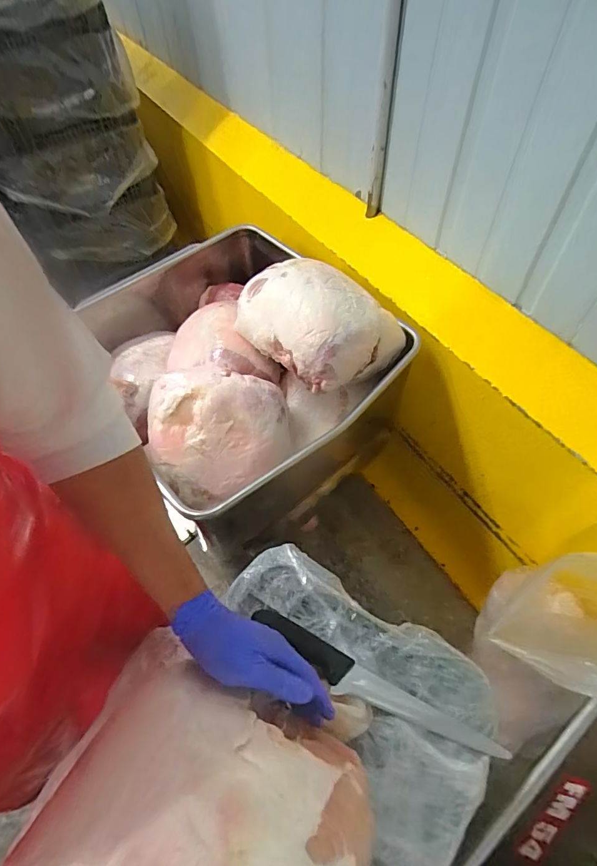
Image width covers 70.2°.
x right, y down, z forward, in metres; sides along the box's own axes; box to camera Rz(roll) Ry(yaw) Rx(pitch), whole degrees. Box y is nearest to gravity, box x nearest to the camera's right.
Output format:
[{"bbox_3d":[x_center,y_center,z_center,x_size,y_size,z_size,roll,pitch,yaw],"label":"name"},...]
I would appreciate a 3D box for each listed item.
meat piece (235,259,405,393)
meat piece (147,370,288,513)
[{"bbox_3d":[0.035,-0.257,0.922,0.323,0.159,0.232,37,64,24],"label":"meat piece"},{"bbox_3d":[-0.162,-0.004,0.863,0.278,0.155,0.262,-6,55,-2],"label":"meat piece"}]

